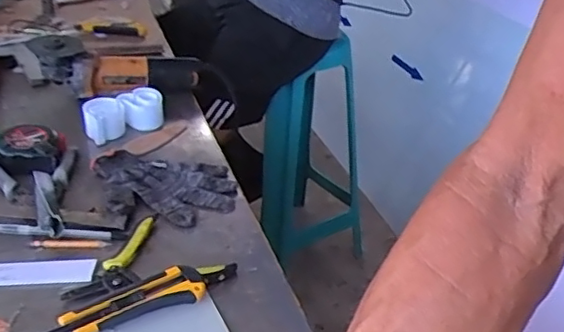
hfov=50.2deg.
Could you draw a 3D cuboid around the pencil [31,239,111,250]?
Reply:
[{"bbox_3d":[-0.238,0.087,0.679,0.081,0.007,0.011,-1,30,-9],"label":"pencil"}]

